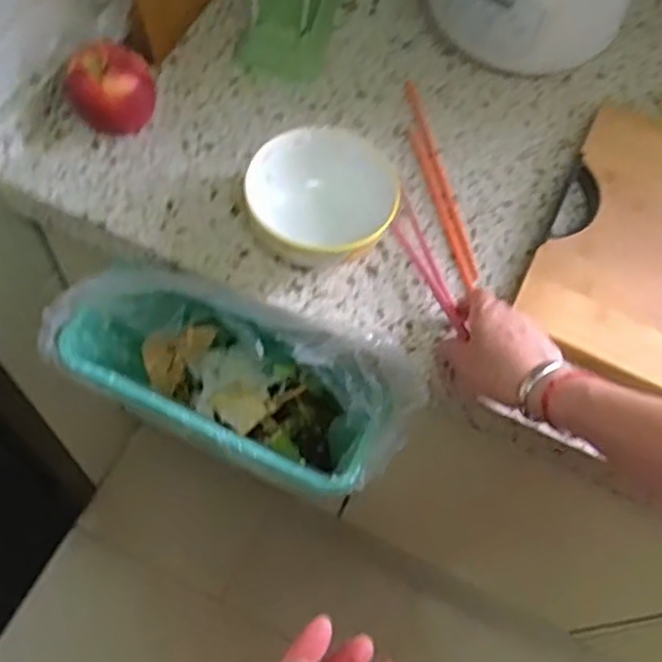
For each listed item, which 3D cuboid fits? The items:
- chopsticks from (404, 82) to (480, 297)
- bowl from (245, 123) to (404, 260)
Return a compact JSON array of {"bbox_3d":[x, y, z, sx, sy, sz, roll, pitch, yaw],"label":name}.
[{"bbox_3d":[0.100,-0.149,0.685,0.025,0.007,0.245,-9,64,-8],"label":"chopsticks"},{"bbox_3d":[-0.007,-0.112,0.617,0.117,0.069,0.113,1,63,-3],"label":"bowl"}]

